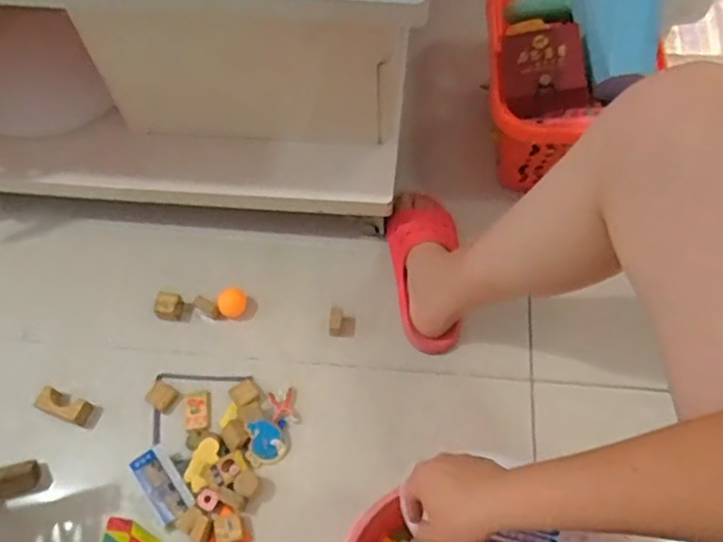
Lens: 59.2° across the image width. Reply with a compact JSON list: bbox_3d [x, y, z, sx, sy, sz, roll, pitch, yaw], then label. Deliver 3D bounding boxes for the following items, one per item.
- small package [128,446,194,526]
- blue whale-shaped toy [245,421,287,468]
[{"bbox_3d":[-0.245,0.264,0.784,0.041,0.029,0.088,-35,64,-16],"label":"small package"},{"bbox_3d":[-0.122,0.217,0.807,0.051,0.009,0.051,-10,77,-17],"label":"blue whale-shaped toy"}]

